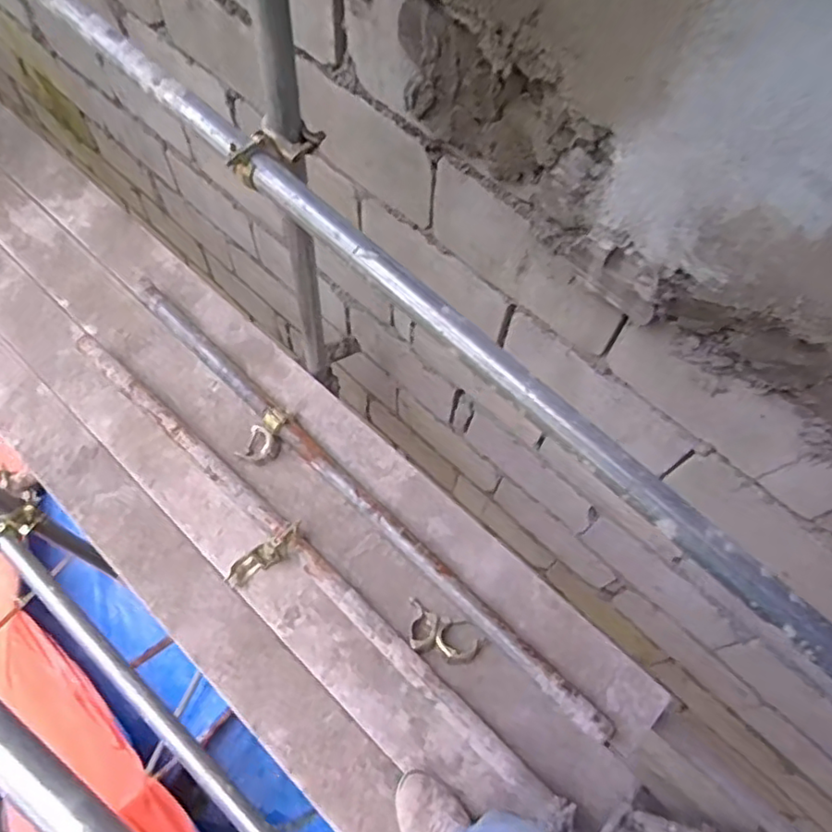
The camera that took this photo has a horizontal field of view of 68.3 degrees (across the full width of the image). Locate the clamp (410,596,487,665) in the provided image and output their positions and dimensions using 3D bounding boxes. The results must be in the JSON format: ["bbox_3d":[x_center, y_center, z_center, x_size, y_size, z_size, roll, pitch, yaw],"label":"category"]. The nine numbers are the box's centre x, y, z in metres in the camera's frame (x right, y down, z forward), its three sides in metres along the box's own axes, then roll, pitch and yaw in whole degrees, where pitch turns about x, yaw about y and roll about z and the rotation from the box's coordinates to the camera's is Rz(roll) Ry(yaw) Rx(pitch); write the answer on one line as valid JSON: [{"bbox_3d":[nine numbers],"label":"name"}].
[{"bbox_3d":[0.054,0.437,1.222,0.168,0.048,0.091,22,65,8],"label":"clamp"}]

